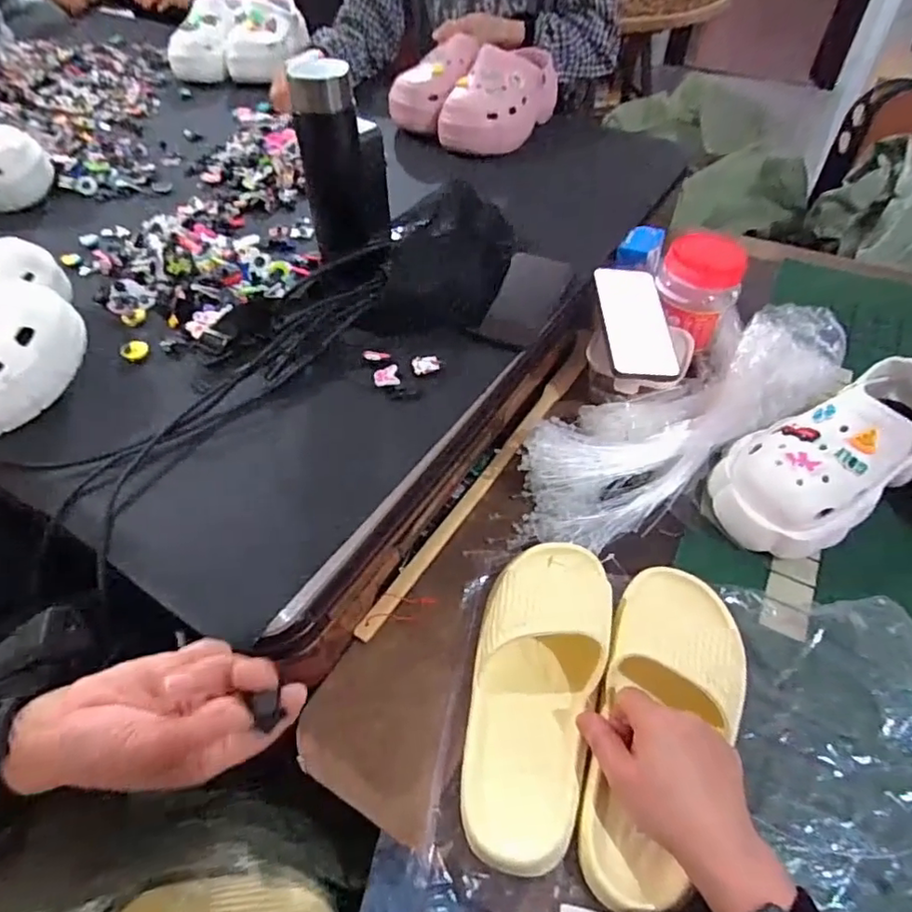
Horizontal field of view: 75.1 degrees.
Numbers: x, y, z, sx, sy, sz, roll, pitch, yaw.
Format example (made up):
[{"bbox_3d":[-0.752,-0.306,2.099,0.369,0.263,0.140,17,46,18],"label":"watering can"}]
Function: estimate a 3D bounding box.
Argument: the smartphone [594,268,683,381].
[{"bbox_3d":[0.205,-0.152,0.675,0.077,0.012,0.143,0,66,-3],"label":"smartphone"}]

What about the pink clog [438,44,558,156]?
[{"bbox_3d":[0.073,-0.566,0.939,0.093,0.103,0.237,32,57,25],"label":"pink clog"}]

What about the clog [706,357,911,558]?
[{"bbox_3d":[0.379,-0.011,0.579,0.266,0.091,0.122,-24,54,-19],"label":"clog"}]

